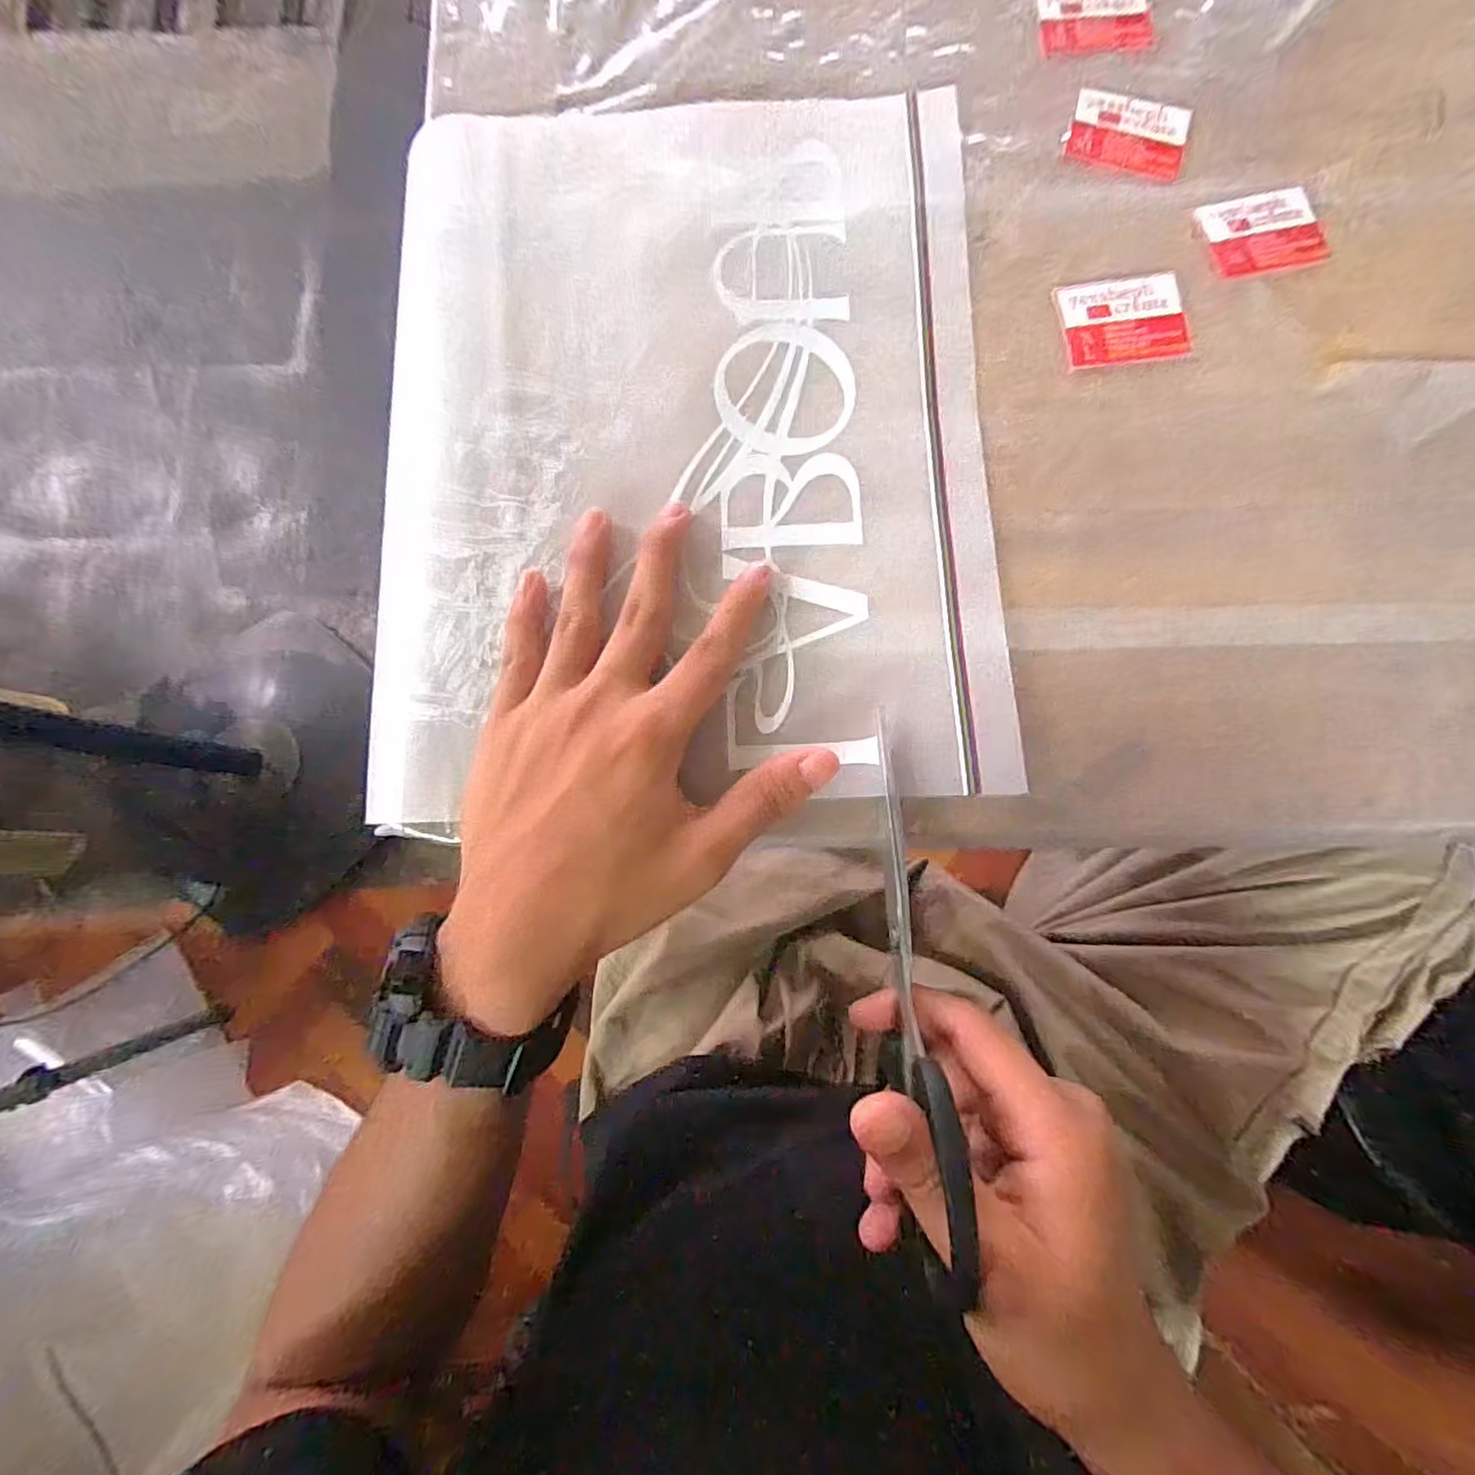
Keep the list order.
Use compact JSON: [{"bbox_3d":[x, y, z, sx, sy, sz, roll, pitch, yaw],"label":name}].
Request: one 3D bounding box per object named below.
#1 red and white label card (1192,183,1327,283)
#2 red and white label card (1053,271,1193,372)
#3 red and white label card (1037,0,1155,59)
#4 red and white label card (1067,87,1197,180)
[{"bbox_3d":[0.231,-0.223,0.279,0.054,0.004,0.038,-16,83,-4],"label":"red and white label card"},{"bbox_3d":[0.167,-0.180,0.272,0.053,0.004,0.039,-8,82,0],"label":"red and white label card"},{"bbox_3d":[0.166,-0.335,0.295,0.051,0.004,0.042,-1,82,1],"label":"red and white label card"},{"bbox_3d":[0.177,-0.273,0.286,0.053,0.004,0.039,12,83,2],"label":"red and white label card"}]

